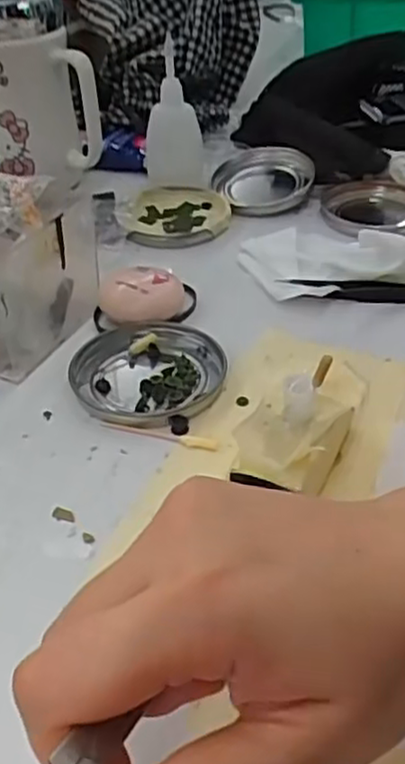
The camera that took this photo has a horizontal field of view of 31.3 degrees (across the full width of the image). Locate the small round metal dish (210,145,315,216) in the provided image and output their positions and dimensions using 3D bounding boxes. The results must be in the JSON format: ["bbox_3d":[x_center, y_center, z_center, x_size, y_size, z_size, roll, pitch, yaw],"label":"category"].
[{"bbox_3d":[0.046,-0.157,0.552,0.076,0.023,0.089,2,38,4],"label":"small round metal dish"}]

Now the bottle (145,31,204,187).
[{"bbox_3d":[-0.021,-0.196,0.536,0.044,0.107,0.037,-4,38,-4],"label":"bottle"}]

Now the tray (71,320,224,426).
[{"bbox_3d":[-0.029,-0.006,0.376,0.078,0.010,0.076,-1,38,0],"label":"tray"}]

